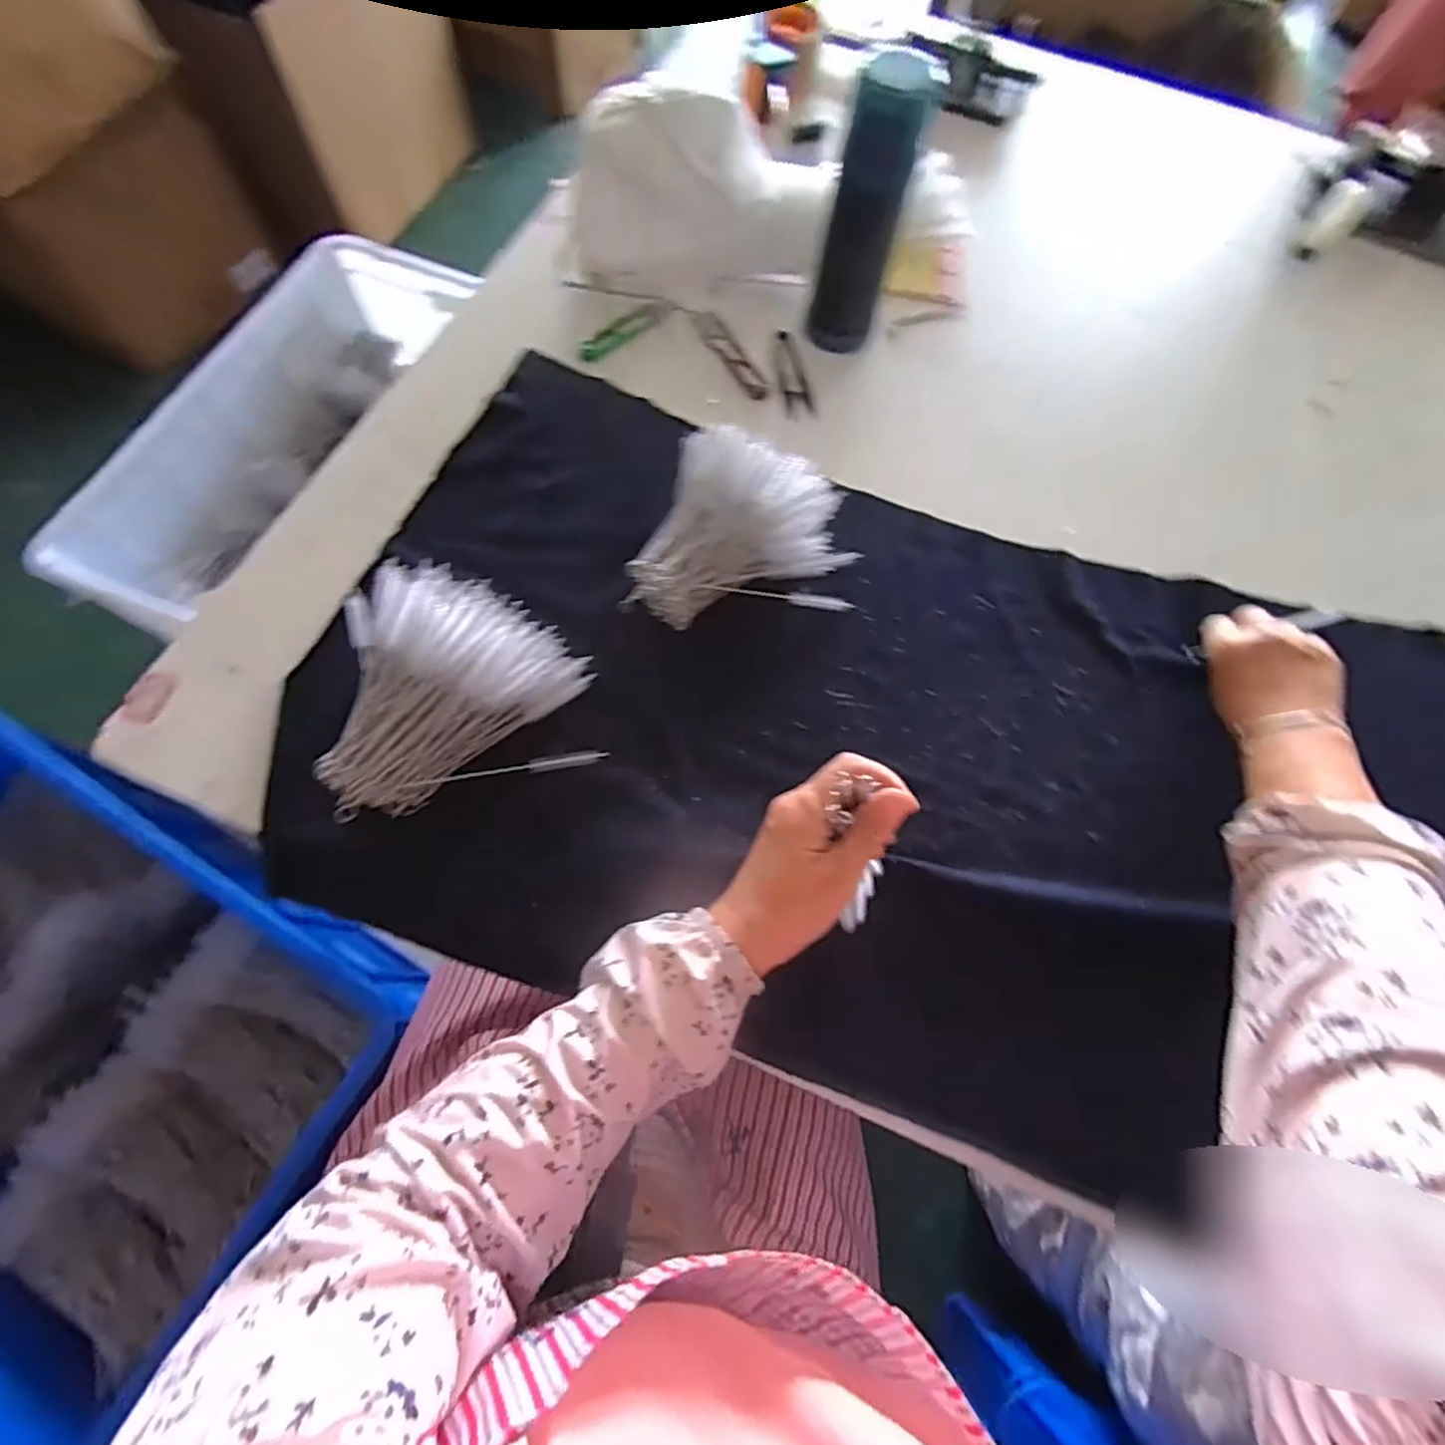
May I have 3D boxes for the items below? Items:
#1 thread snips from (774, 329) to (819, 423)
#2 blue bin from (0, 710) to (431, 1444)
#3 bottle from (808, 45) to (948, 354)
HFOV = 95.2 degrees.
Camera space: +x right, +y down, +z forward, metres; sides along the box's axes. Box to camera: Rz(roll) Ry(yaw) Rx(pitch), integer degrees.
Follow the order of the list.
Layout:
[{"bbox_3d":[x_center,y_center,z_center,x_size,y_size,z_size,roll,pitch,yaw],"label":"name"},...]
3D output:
[{"bbox_3d":[0.063,-0.332,0.628,0.030,0.015,0.101,-14,71,-8],"label":"thread snips"},{"bbox_3d":[-0.675,0.300,0.657,0.648,0.195,0.436,28,71,8],"label":"blue bin"},{"bbox_3d":[0.120,-0.426,0.562,0.066,0.199,0.060,13,70,2],"label":"bottle"}]

